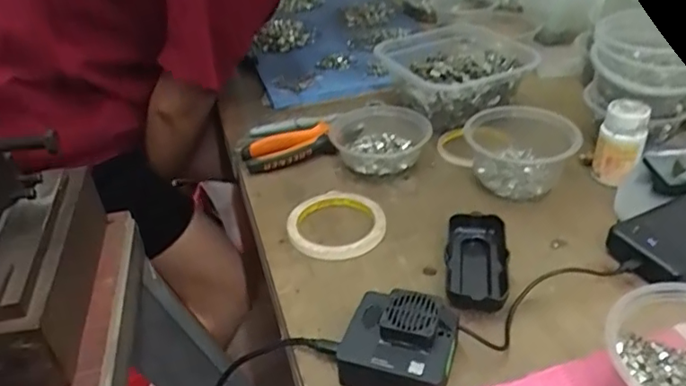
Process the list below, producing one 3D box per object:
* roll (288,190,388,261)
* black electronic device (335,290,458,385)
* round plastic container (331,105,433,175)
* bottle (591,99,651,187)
[{"bbox_3d":[-0.006,0.031,0.573,0.097,0.014,0.096,-4,35,3],"label":"roll"},{"bbox_3d":[0.040,0.112,0.424,0.080,0.043,0.069,10,38,21],"label":"black electronic device"},{"bbox_3d":[0.043,-0.068,0.677,0.111,0.041,0.121,-4,35,3],"label":"round plastic container"},{"bbox_3d":[0.288,-0.052,0.590,0.045,0.077,0.045,13,39,24],"label":"bottle"}]

